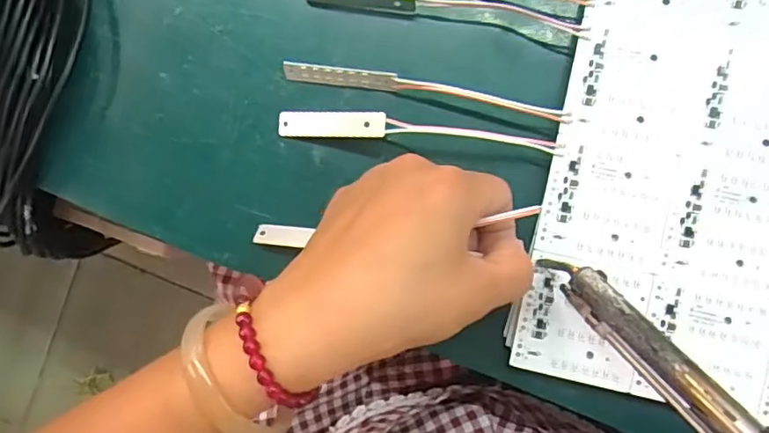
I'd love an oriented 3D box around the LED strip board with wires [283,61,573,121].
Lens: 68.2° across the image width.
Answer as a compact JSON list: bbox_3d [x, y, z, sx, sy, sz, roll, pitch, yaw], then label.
[{"bbox_3d":[0.019,-0.064,0.285,0.142,0.009,0.010,11,91,7],"label":"LED strip board with wires"}]

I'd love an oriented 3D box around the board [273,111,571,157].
[{"bbox_3d":[0.015,-0.043,0.283,0.141,0.015,0.013,5,90,7],"label":"board"}]

